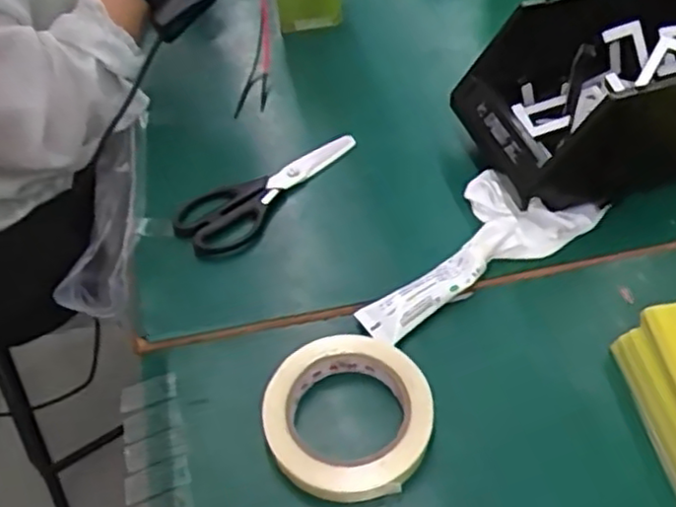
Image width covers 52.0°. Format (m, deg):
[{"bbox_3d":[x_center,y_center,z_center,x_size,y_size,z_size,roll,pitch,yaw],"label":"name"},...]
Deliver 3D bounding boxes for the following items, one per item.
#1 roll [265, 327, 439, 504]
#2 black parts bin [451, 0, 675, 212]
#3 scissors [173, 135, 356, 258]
[{"bbox_3d":[0.008,0.111,0.477,0.108,0.028,0.114,-2,49,3],"label":"roll"},{"bbox_3d":[0.265,-0.146,0.620,0.281,0.115,0.148,-12,50,-6],"label":"black parts bin"},{"bbox_3d":[-0.070,-0.066,0.645,0.072,0.020,0.194,27,56,25],"label":"scissors"}]

